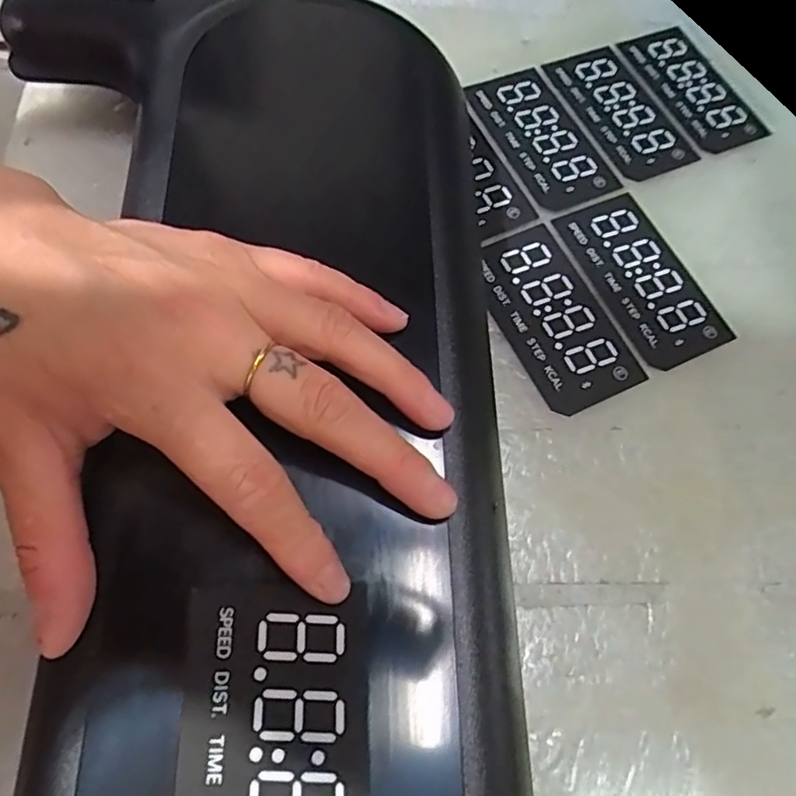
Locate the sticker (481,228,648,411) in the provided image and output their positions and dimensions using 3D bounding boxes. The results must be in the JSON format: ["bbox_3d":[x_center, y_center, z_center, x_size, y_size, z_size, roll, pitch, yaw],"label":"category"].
[{"bbox_3d":[0.070,-0.039,0.272,0.048,0.004,0.092,-23,71,-12],"label":"sticker"}]

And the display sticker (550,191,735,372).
[{"bbox_3d":[0.118,-0.058,0.285,0.048,0.004,0.091,-22,71,-14],"label":"display sticker"}]

